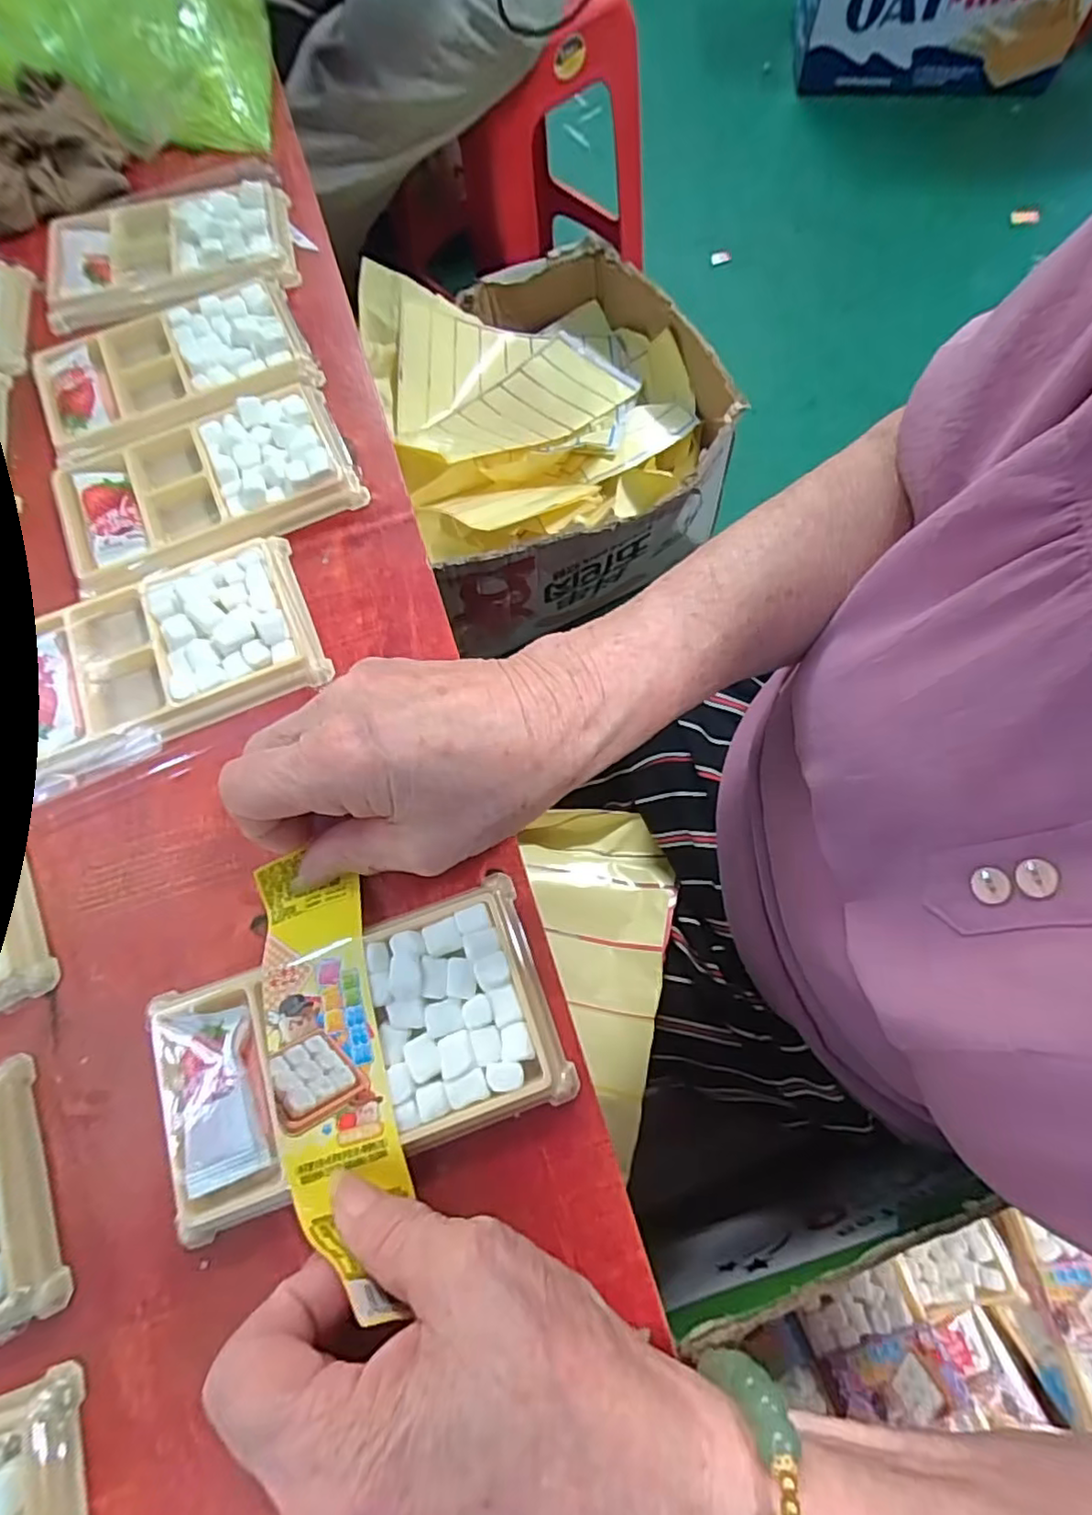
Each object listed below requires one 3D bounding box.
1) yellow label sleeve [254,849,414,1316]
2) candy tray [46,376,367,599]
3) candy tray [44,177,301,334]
[{"bbox_3d":[-0.075,0.098,0.219,0.037,0.024,0.138,-18,64,-5],"label":"yellow label sleeve"},{"bbox_3d":[-0.162,-0.133,0.304,0.134,0.013,0.081,-22,71,-6],"label":"candy tray"},{"bbox_3d":[-0.213,-0.288,0.358,0.135,0.016,0.082,-12,71,-3],"label":"candy tray"}]

